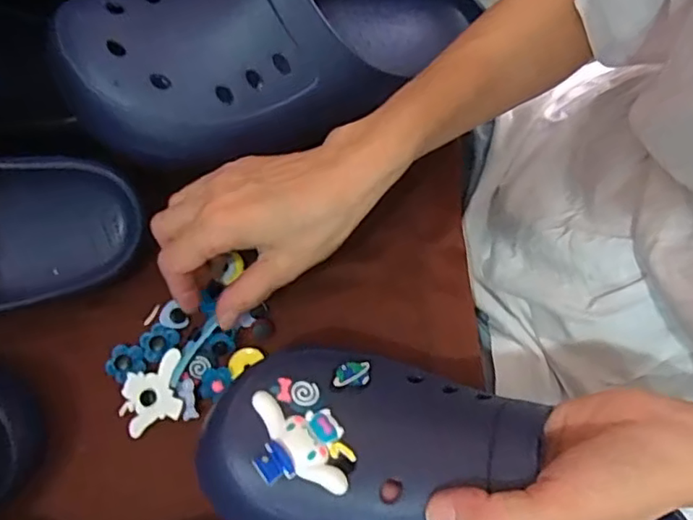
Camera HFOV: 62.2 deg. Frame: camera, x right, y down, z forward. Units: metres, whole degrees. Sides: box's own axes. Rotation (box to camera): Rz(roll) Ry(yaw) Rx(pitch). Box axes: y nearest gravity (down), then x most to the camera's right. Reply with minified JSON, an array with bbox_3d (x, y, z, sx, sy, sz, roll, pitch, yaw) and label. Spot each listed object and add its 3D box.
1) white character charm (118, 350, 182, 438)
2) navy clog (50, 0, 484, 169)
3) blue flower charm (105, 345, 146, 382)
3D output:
[{"bbox_3d":[-0.122,0.083,0.360,0.047,0.007,0.039,-24,75,10],"label":"white character charm"},{"bbox_3d":[-0.031,-0.144,0.366,0.280,0.087,0.117,-21,75,-22],"label":"navy clog"},{"bbox_3d":[-0.141,0.066,0.368,0.024,0.004,0.023,0,75,-1],"label":"blue flower charm"}]

